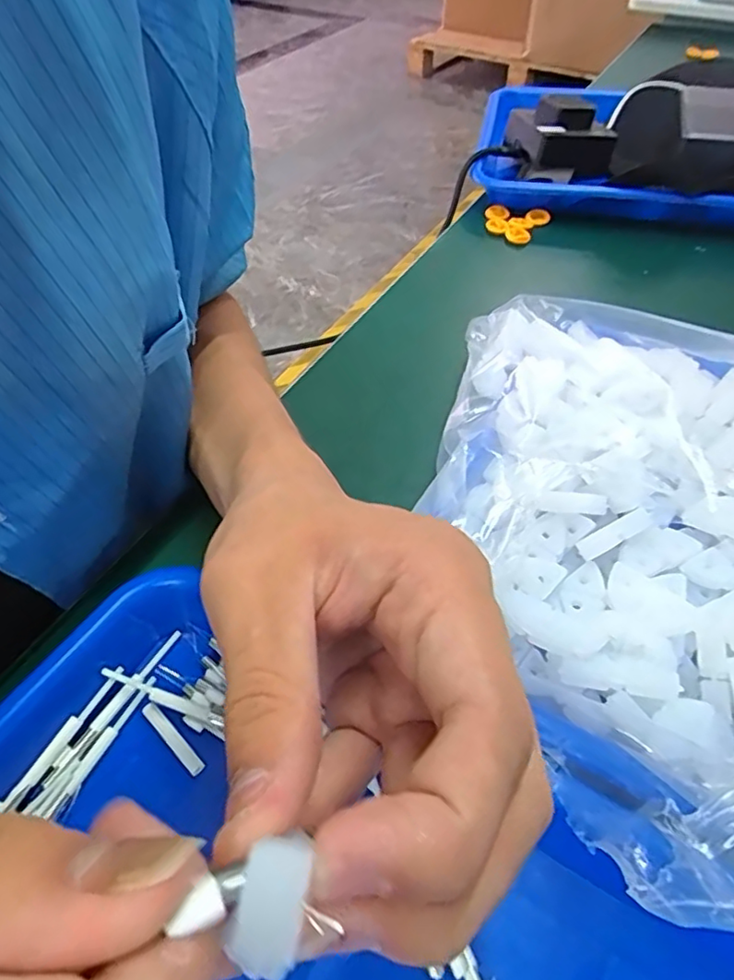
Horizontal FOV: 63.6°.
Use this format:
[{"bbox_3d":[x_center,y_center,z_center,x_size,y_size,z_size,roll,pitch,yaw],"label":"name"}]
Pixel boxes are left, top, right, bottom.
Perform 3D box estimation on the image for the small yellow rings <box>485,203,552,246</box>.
[{"bbox_3d":[0.121,-0.224,0.494,0.048,0.013,0.043,27,55,21],"label":"small yellow rings"}]

